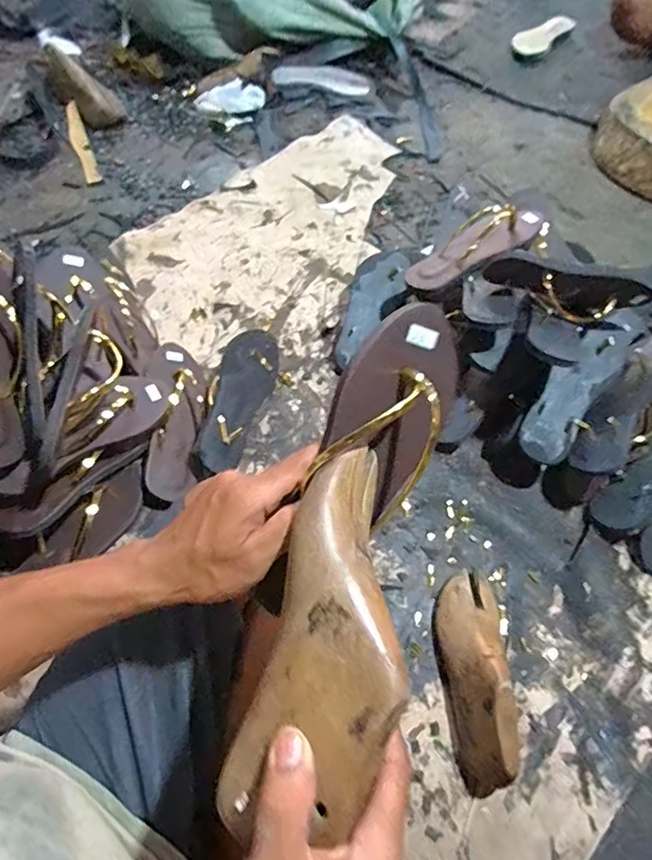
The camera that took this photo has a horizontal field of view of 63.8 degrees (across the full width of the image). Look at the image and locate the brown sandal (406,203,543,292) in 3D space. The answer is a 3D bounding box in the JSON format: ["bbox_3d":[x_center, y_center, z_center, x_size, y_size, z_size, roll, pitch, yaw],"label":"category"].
[{"bbox_3d":[0.218,-0.276,0.771,0.222,0.059,0.071,-30,67,-1],"label":"brown sandal"}]

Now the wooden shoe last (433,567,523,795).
[{"bbox_3d":[0.170,0.279,0.601,0.078,0.085,0.237,8,62,2],"label":"wooden shoe last"}]

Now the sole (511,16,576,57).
[{"bbox_3d":[0.547,-1.004,1.327,0.088,0.019,0.210,38,67,16],"label":"sole"}]

